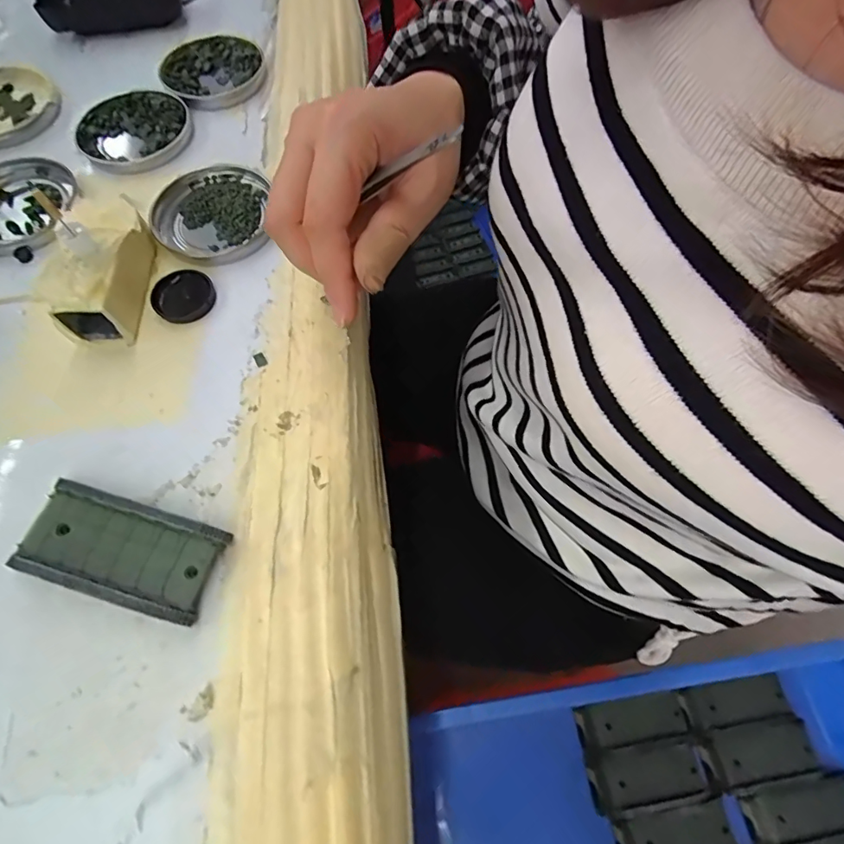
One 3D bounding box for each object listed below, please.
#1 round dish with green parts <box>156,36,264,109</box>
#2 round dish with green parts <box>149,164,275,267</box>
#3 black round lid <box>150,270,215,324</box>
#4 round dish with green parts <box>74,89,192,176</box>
[{"bbox_3d":[-0.160,-0.272,0.378,0.076,0.009,0.072,0,66,1],"label":"round dish with green parts"},{"bbox_3d":[-0.134,-0.135,0.318,0.076,0.008,0.078,0,66,1],"label":"round dish with green parts"},{"bbox_3d":[-0.143,-0.075,0.294,0.035,0.006,0.034,0,66,1],"label":"black round lid"},{"bbox_3d":[-0.206,-0.210,0.349,0.076,0.010,0.073,0,66,1],"label":"round dish with green parts"}]

